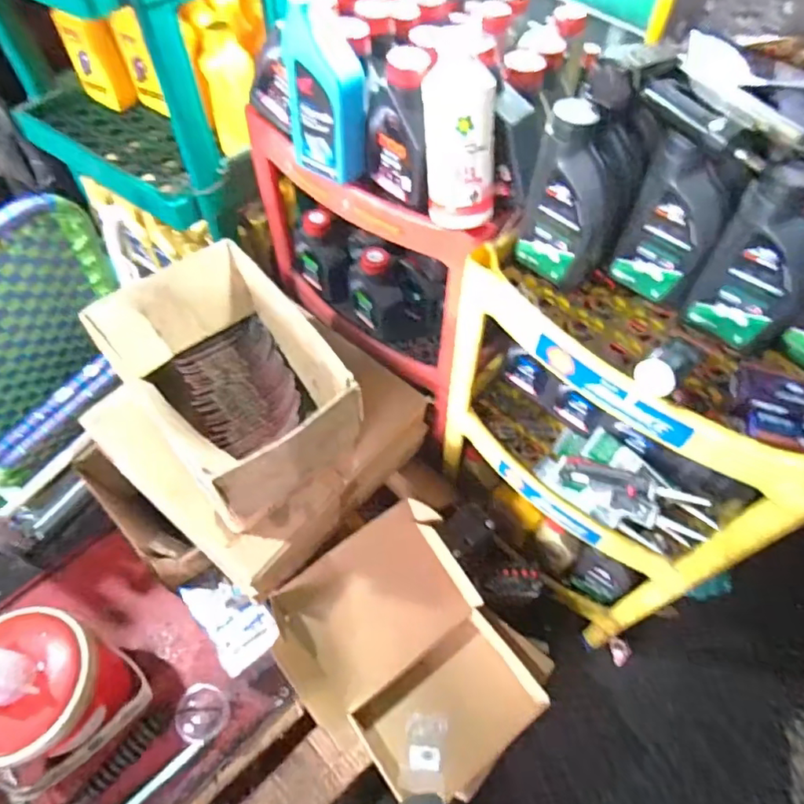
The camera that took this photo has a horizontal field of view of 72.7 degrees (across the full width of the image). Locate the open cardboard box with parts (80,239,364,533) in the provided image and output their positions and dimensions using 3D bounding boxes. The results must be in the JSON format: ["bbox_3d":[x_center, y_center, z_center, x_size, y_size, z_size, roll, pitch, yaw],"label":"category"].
[{"bbox_3d":[-0.270,-0.012,0.923,0.268,0.277,0.362,-36,65,-21],"label":"open cardboard box with parts"}]

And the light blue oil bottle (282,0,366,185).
[{"bbox_3d":[-0.103,-0.430,0.748,0.067,0.230,0.102,-38,65,-22],"label":"light blue oil bottle"}]

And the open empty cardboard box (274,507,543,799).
[{"bbox_3d":[0.010,0.477,1.002,0.363,0.204,0.434,-32,63,-19],"label":"open empty cardboard box"}]

